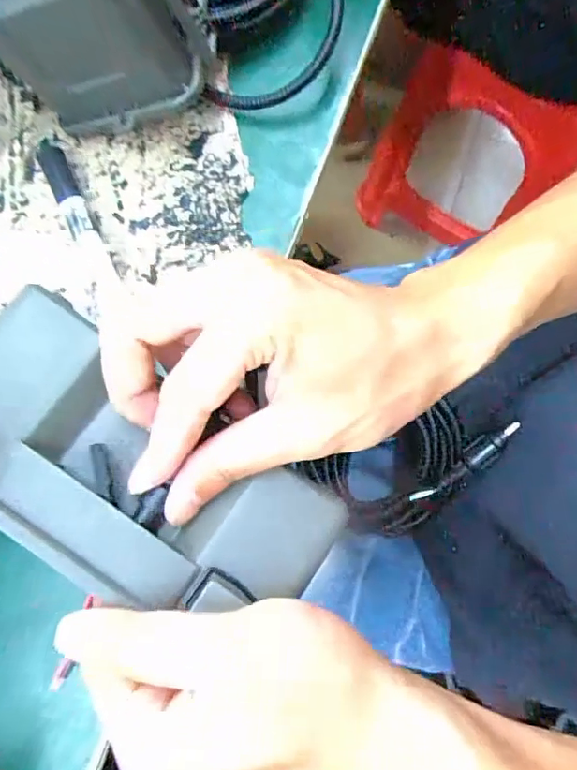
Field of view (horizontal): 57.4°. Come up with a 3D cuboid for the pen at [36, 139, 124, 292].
[{"bbox_3d":[-0.126,-0.104,0.312,0.015,0.017,0.104,-26,79,-5],"label":"pen"}]

